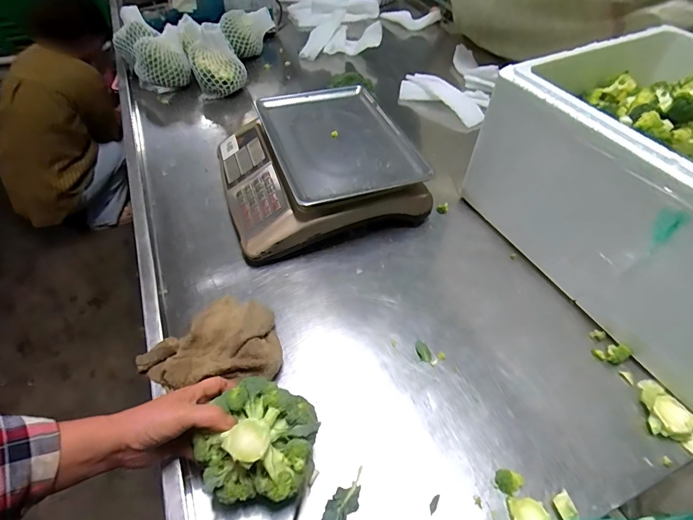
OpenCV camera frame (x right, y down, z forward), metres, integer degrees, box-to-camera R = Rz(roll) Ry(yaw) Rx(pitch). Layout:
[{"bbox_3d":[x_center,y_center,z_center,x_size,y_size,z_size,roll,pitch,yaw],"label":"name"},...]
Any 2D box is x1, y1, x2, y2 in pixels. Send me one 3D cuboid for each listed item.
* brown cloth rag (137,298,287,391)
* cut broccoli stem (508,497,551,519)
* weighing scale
[{"bbox_3d":[-0.178,0.123,0.522,0.172,0.066,0.154,-7,52,-8],"label":"brown cloth rag"},{"bbox_3d":[0.207,0.288,0.431,0.041,0.015,0.041,-3,51,-4],"label":"cut broccoli stem"},{"bbox_3d":[-0.061,-0.181,0.749,0.335,0.110,0.337,-15,53,-13],"label":"weighing scale"}]

